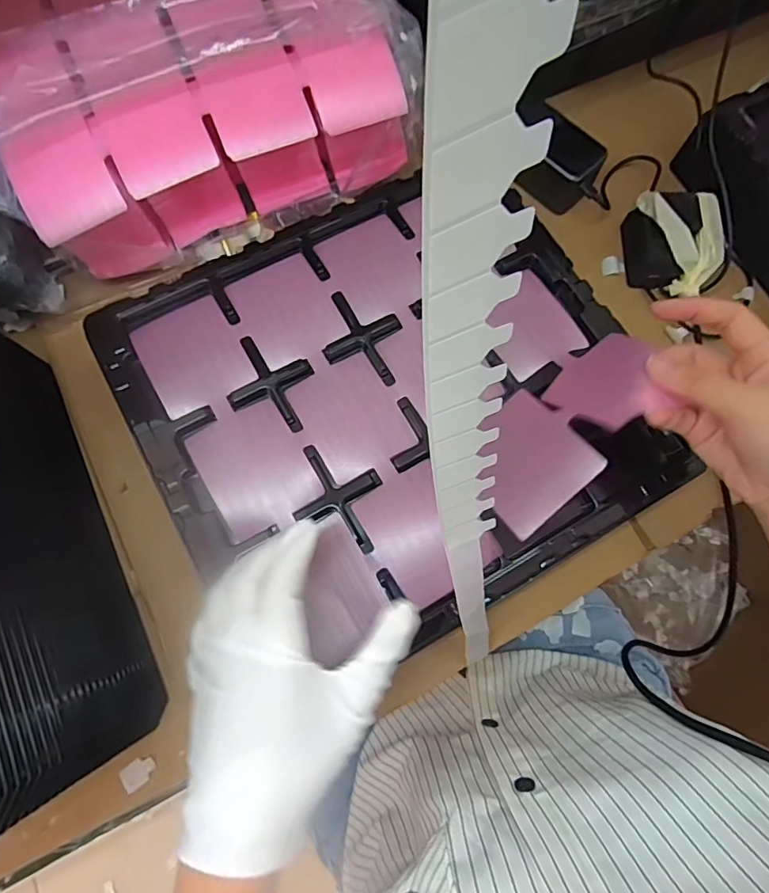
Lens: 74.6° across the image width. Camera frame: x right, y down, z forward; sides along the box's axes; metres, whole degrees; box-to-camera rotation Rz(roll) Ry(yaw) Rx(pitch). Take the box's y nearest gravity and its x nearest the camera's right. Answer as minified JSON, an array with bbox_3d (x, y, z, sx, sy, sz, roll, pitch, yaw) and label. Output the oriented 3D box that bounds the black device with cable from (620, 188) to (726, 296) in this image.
[{"bbox_3d":[0.276,-0.190,0.480,0.072,0.059,0.095,1,76,-1],"label":"black device with cable"}]

